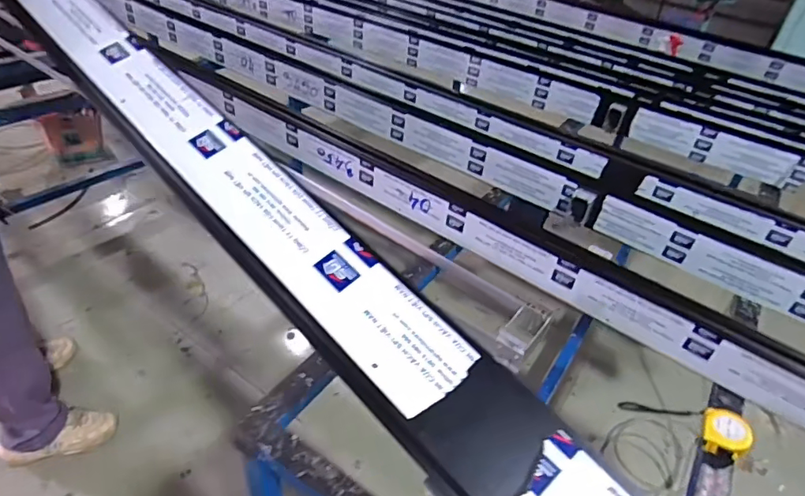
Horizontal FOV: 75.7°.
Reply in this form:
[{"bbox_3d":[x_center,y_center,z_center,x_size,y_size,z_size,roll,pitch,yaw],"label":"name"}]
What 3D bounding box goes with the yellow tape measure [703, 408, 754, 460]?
[{"bbox_3d":[0.486,0.275,0.774,0.060,0.032,0.071,20,38,23],"label":"yellow tape measure"}]

